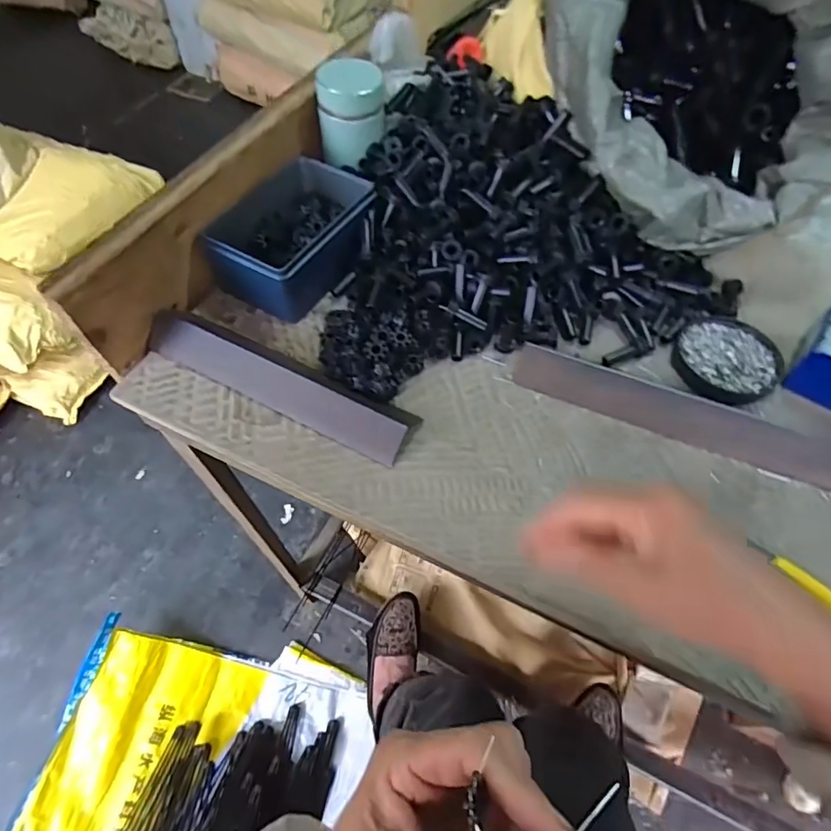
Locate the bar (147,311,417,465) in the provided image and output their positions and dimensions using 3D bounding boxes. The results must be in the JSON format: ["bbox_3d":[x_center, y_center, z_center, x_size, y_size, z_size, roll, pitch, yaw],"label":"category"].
[{"bbox_3d":[-0.111,-0.030,0.397,0.230,0.021,0.044,23,61,15],"label":"bar"}]

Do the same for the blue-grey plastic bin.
[{"bbox_3d":[-0.111,-0.176,0.484,0.121,0.054,0.172,25,62,16],"label":"blue-grey plastic bin"}]

